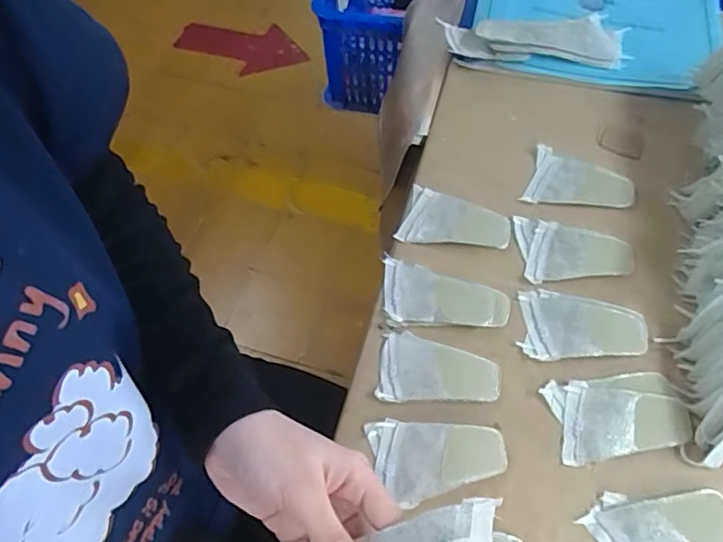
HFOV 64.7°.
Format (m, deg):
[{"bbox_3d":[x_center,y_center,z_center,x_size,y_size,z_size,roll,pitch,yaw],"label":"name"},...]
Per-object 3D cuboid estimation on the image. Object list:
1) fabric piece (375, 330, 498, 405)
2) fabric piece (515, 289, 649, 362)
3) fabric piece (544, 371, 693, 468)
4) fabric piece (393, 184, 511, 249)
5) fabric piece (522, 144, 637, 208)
[{"bbox_3d":[0.062,0.079,0.454,0.093,0.009,0.058,6,59,7],"label":"fabric piece"},{"bbox_3d":[0.184,0.048,0.473,0.100,0.007,0.062,8,59,8],"label":"fabric piece"},{"bbox_3d":[0.196,0.107,0.433,0.100,0.009,0.060,-10,58,-3],"label":"fabric piece"},{"bbox_3d":[0.088,-0.046,0.535,0.099,0.010,0.060,15,60,12],"label":"fabric piece"},{"bbox_3d":[0.213,-0.083,0.553,0.098,0.011,0.064,18,61,14],"label":"fabric piece"}]

